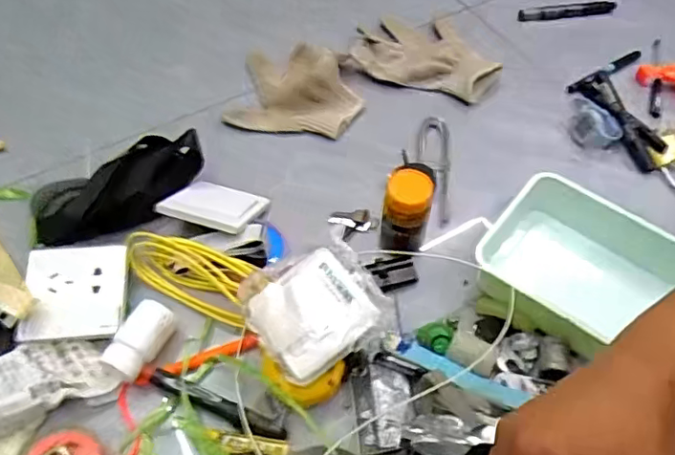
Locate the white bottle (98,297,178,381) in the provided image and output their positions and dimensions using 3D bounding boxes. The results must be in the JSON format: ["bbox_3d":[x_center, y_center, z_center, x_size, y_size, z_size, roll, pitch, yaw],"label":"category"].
[{"bbox_3d":[-0.170,0.100,0.495,0.037,0.032,0.066,24,60,16],"label":"white bottle"}]

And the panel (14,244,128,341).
[{"bbox_3d":[-0.239,0.057,0.514,0.088,0.016,0.087,-1,56,0],"label":"panel"}]

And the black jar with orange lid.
[{"bbox_3d":[0.066,-0.014,0.540,0.042,0.086,0.046,0,56,0],"label":"black jar with orange lid"}]

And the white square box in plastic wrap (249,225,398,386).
[{"bbox_3d":[-0.018,0.064,0.477,0.107,0.027,0.101,-23,59,-14],"label":"white square box in plastic wrap"}]

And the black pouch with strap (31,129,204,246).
[{"bbox_3d":[-0.221,-0.037,0.578,0.177,0.061,0.070,-35,63,-21],"label":"black pouch with strap"}]

